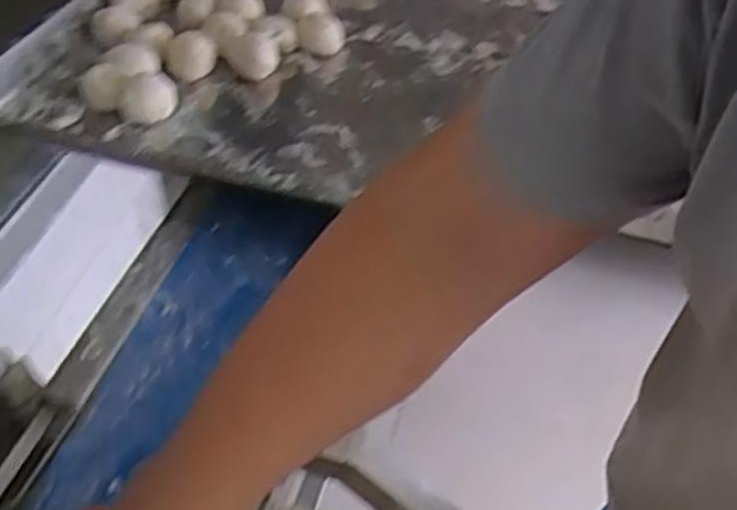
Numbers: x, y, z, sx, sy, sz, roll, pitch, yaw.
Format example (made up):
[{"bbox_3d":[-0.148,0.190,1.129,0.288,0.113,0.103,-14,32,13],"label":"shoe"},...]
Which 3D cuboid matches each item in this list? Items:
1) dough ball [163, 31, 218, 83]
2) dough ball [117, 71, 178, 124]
[{"bbox_3d":[-0.184,-0.207,0.816,0.051,0.039,0.039,-7,47,-12],"label":"dough ball"},{"bbox_3d":[-0.216,-0.154,0.767,0.055,0.032,0.051,3,46,-3],"label":"dough ball"}]

